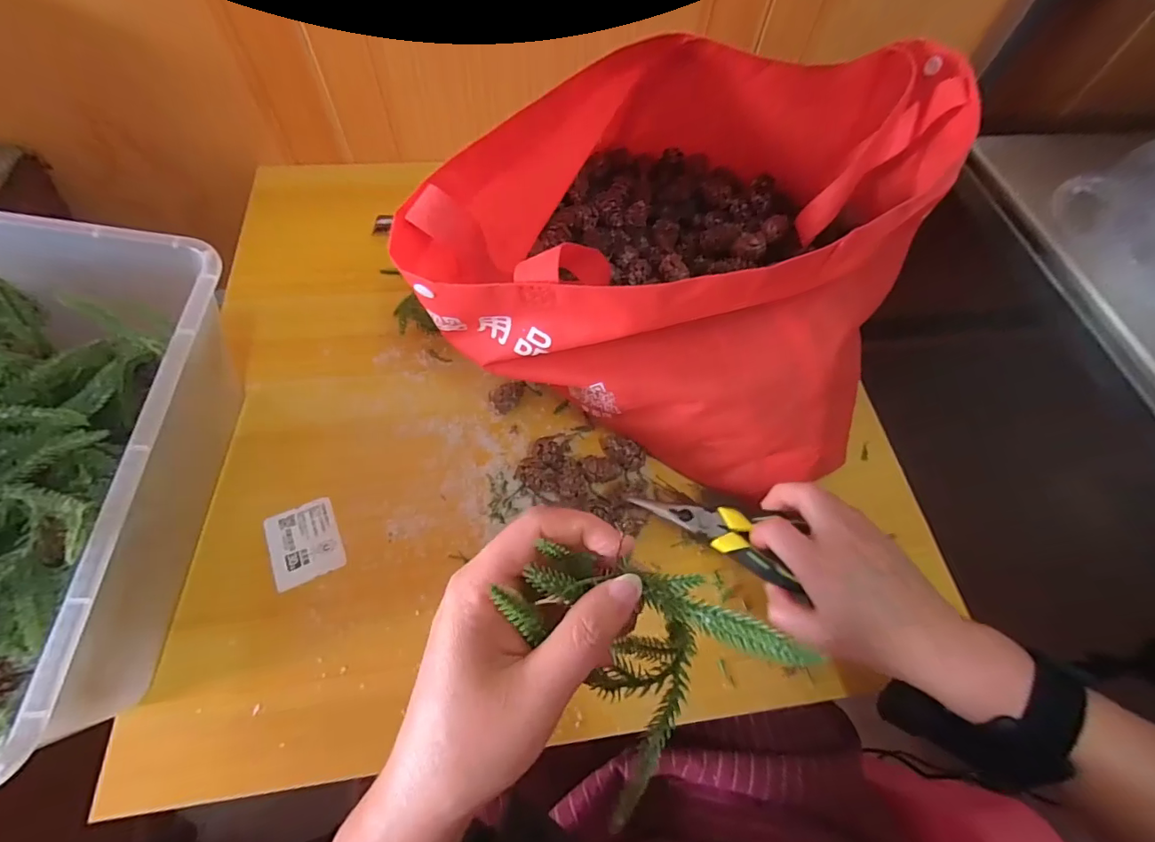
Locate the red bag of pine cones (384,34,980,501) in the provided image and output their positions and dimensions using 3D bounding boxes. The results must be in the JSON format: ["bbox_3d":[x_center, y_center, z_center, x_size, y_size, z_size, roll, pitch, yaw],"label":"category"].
[{"bbox_3d":[0.088,-0.139,0.371,0.311,0.196,0.302,17,62,5],"label":"red bag of pine cones"}]

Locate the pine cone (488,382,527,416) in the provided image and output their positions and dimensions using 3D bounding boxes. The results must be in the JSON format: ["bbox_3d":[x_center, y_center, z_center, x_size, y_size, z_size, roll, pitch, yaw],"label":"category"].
[{"bbox_3d":[-0.058,-0.019,0.426,0.033,0.022,0.020,-23,66,-15],"label":"pine cone"}]

